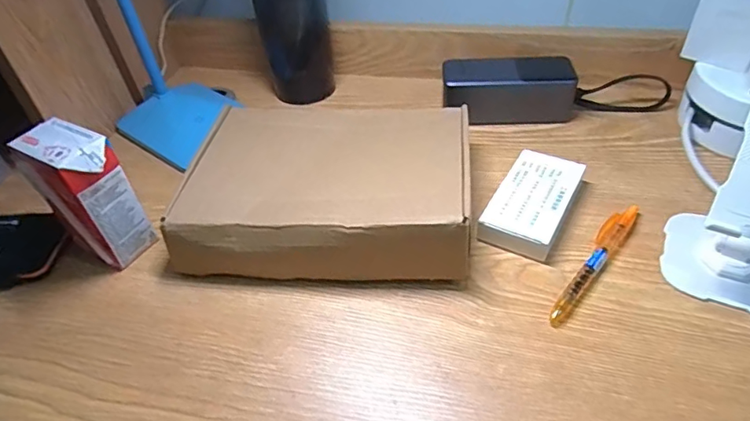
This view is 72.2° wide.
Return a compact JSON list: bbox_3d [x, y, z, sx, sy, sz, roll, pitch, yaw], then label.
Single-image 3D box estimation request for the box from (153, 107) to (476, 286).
[{"bbox_3d":[-0.037,-0.027,0.437,0.228,0.056,0.187,1,44,6],"label":"box"}]

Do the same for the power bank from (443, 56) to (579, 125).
[{"bbox_3d":[0.134,-0.124,0.530,0.134,0.049,0.061,-5,44,0],"label":"power bank"}]

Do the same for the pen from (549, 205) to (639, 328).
[{"bbox_3d":[0.164,0.036,0.386,0.018,0.012,0.135,30,53,31],"label":"pen"}]

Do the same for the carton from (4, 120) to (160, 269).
[{"bbox_3d":[-0.224,-0.009,0.403,0.062,0.110,0.045,22,50,26],"label":"carton"}]

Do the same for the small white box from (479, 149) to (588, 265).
[{"bbox_3d":[0.132,-0.008,0.428,0.057,0.022,0.107,21,49,25],"label":"small white box"}]

